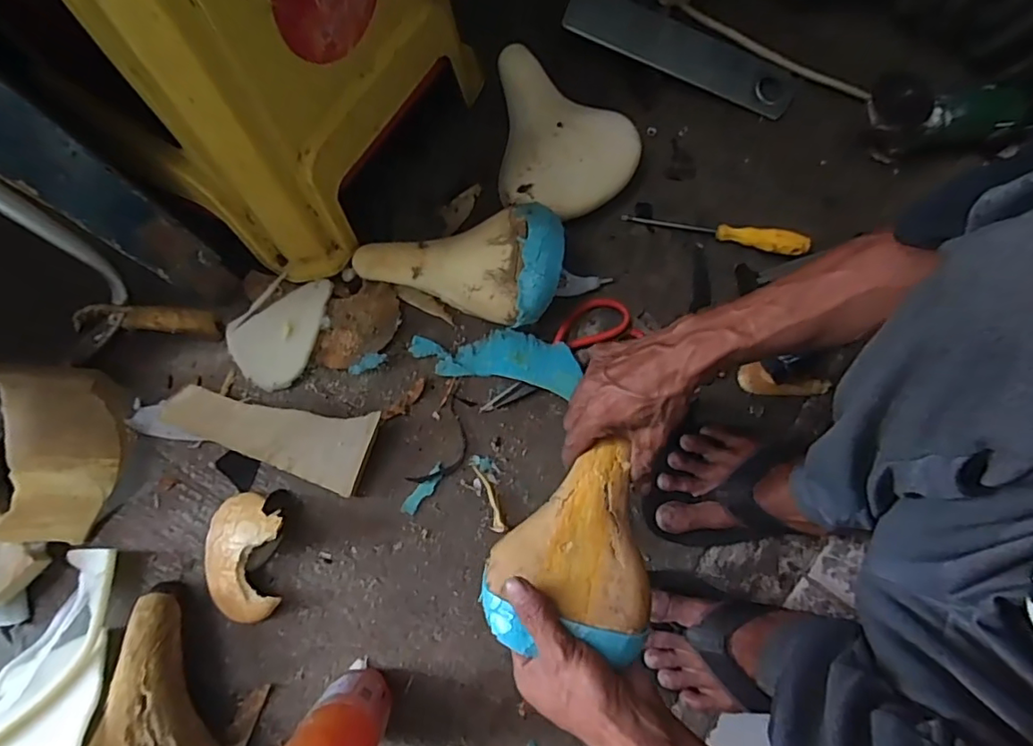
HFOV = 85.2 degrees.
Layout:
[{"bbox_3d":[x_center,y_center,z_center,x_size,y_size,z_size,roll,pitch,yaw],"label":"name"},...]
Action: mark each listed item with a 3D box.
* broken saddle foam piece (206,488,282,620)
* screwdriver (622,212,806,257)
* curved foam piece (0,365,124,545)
[{"bbox_3d":[-0.285,0.188,0.574,0.088,0.046,0.124,4,77,-1],"label":"broken saddle foam piece"},{"bbox_3d":[0.241,-0.172,0.677,0.218,0.027,0.024,12,77,1],"label":"screwdriver"},{"bbox_3d":[-0.535,0.067,0.570,0.245,0.095,0.177,12,77,1],"label":"curved foam piece"}]

